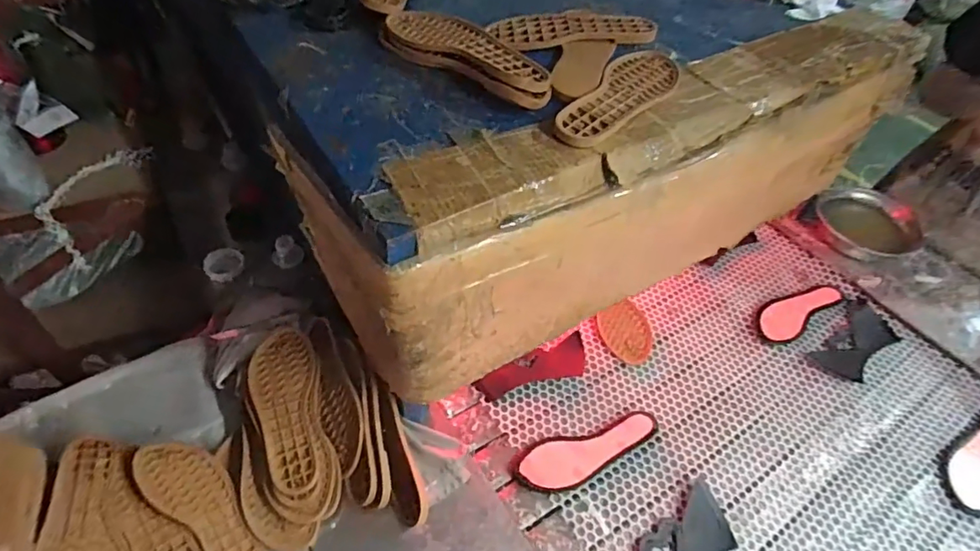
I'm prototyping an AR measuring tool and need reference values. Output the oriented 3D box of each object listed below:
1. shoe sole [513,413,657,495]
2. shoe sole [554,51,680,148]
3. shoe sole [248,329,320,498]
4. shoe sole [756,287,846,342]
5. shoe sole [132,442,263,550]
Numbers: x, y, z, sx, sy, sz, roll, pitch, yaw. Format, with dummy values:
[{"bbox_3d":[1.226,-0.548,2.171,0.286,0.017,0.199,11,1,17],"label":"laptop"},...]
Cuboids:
[{"bbox_3d":[0.153,0.267,0.805,0.232,0.018,0.083,-10,51,-15],"label":"shoe sole"},{"bbox_3d":[0.168,-0.228,0.671,0.080,0.014,0.263,28,50,18],"label":"shoe sole"},{"bbox_3d":[-0.287,0.180,0.738,0.085,0.013,0.242,-5,54,-14],"label":"shoe sole"},{"bbox_3d":[0.596,0.061,1.030,0.225,0.011,0.077,-26,57,-26],"label":"shoe sole"},{"bbox_3d":[-0.352,0.297,0.671,0.240,0.009,0.082,38,38,14],"label":"shoe sole"}]

